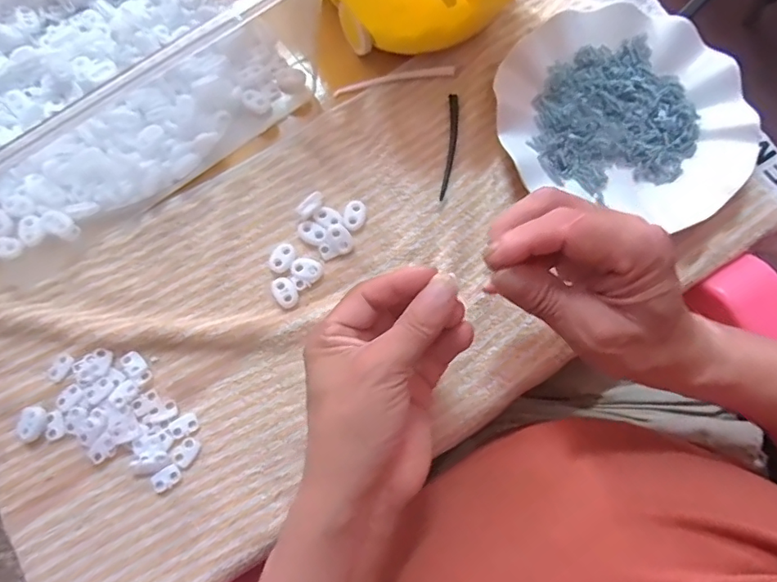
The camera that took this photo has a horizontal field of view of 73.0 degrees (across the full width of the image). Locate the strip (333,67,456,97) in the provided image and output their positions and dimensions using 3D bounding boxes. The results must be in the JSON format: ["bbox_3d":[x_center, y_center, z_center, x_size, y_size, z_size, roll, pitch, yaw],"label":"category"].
[{"bbox_3d":[0.005,-0.165,0.408,0.095,0.004,0.008,-11,76,-4],"label":"strip"}]

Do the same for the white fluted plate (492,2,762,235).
[{"bbox_3d":[0.176,-0.137,0.395,0.183,0.023,0.157,15,75,3],"label":"white fluted plate"}]

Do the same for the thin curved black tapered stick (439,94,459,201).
[{"bbox_3d":[0.047,-0.109,0.397,0.009,0.006,0.084,6,75,0],"label":"thin curved black tapered stick"}]

